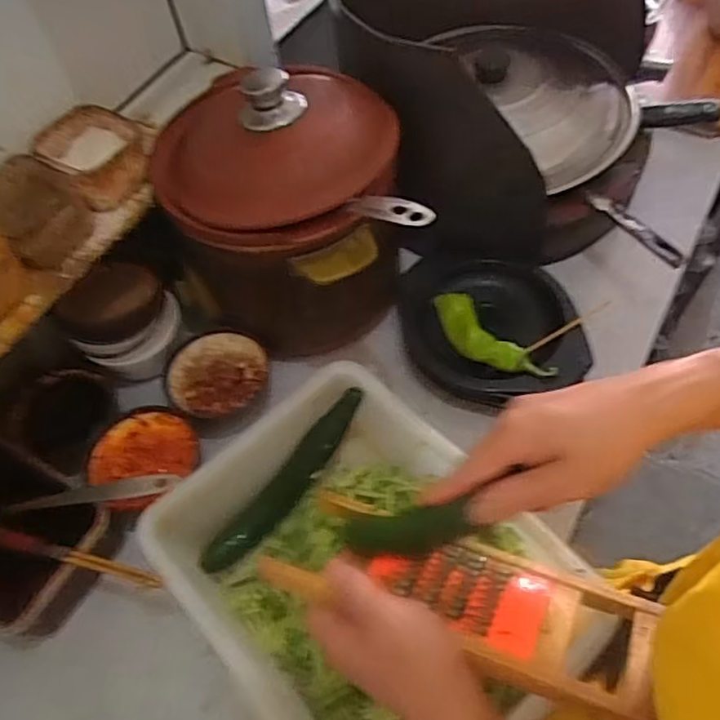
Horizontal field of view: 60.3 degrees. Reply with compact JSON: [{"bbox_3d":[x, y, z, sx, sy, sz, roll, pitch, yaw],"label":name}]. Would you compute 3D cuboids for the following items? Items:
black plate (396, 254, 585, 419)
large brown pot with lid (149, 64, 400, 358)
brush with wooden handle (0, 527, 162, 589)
[{"bbox_3d":[0.144,-0.037,0.698,0.196,0.037,0.180,-2,58,3],"label":"black plate"},{"bbox_3d":[-0.078,-0.157,0.629,0.203,0.256,0.196,-2,58,3],"label":"large brown pot with lid"},{"bbox_3d":[-0.256,0.160,0.522,0.201,0.025,0.019,11,60,11],"label":"brush with wooden handle"}]

